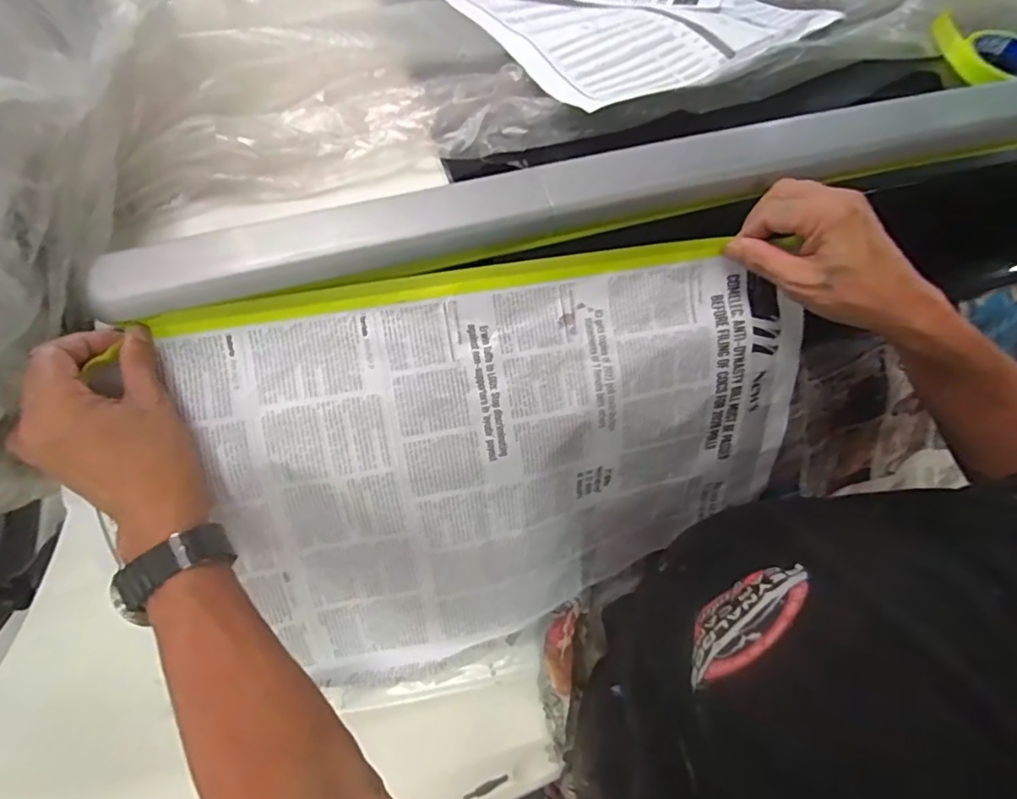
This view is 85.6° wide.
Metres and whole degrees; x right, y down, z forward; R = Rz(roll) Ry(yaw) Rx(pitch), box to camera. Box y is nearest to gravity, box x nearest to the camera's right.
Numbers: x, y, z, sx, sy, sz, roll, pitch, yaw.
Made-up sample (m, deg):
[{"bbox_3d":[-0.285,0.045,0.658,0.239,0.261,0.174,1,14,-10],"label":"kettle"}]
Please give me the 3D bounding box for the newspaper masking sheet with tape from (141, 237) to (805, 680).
[{"bbox_3d":[0.013,0.057,0.461,0.473,0.313,0.043,-14,19,-8],"label":"newspaper masking sheet with tape"}]

